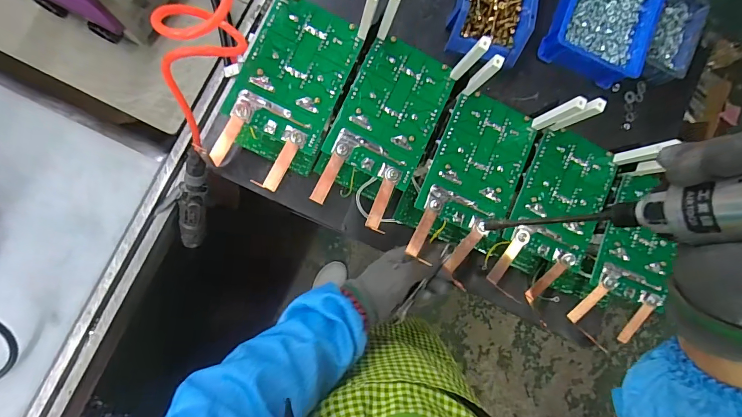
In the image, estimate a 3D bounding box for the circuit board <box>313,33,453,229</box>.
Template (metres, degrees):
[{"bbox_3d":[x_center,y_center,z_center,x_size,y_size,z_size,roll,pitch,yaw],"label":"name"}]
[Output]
[{"bbox_3d":[0.015,-0.092,0.455,0.107,0.010,0.212,26,85,-7],"label":"circuit board"}]

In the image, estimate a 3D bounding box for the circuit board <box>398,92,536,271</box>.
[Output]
[{"bbox_3d":[0.124,-0.033,0.471,0.123,0.016,0.206,29,84,-6],"label":"circuit board"}]

